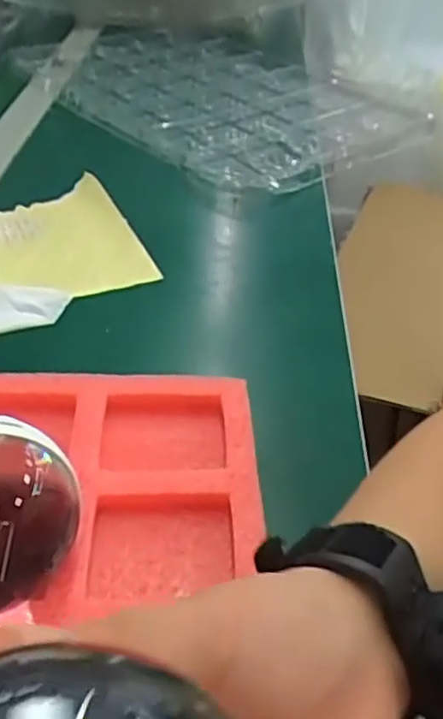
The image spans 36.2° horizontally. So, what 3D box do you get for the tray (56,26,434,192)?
[{"bbox_3d":[-0.003,-0.315,0.790,0.438,0.026,0.325,35,49,29],"label":"tray"}]

